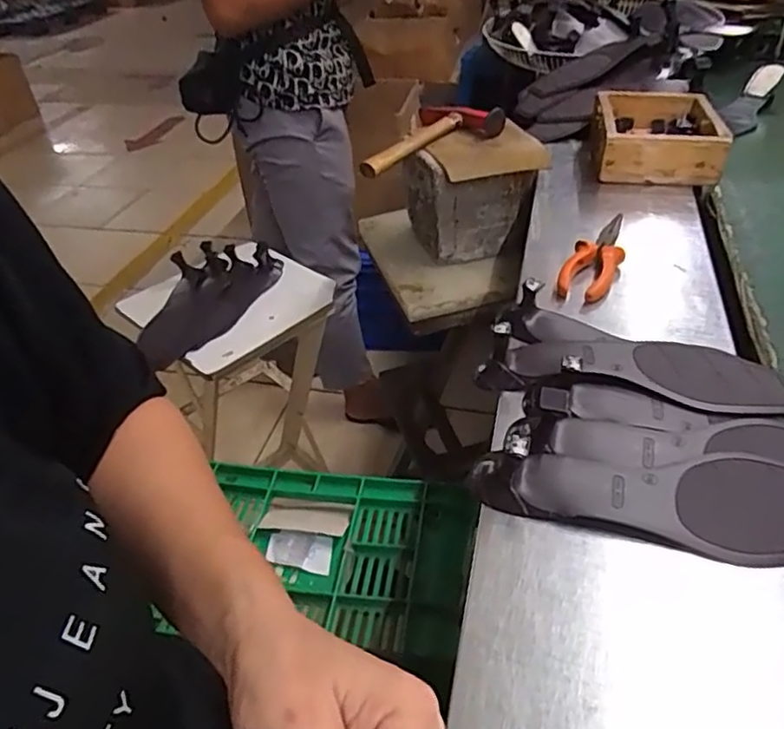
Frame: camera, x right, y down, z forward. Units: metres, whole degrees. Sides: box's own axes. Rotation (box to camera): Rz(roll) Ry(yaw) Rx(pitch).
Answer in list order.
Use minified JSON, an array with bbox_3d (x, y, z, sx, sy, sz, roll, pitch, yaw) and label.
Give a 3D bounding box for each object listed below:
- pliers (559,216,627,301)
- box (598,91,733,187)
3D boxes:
[{"bbox_3d":[0.221,-0.119,0.676,0.051,0.023,0.148,15,43,22],"label":"pliers"},{"bbox_3d":[0.367,-0.316,0.879,0.158,0.069,0.186,3,40,9],"label":"box"}]

